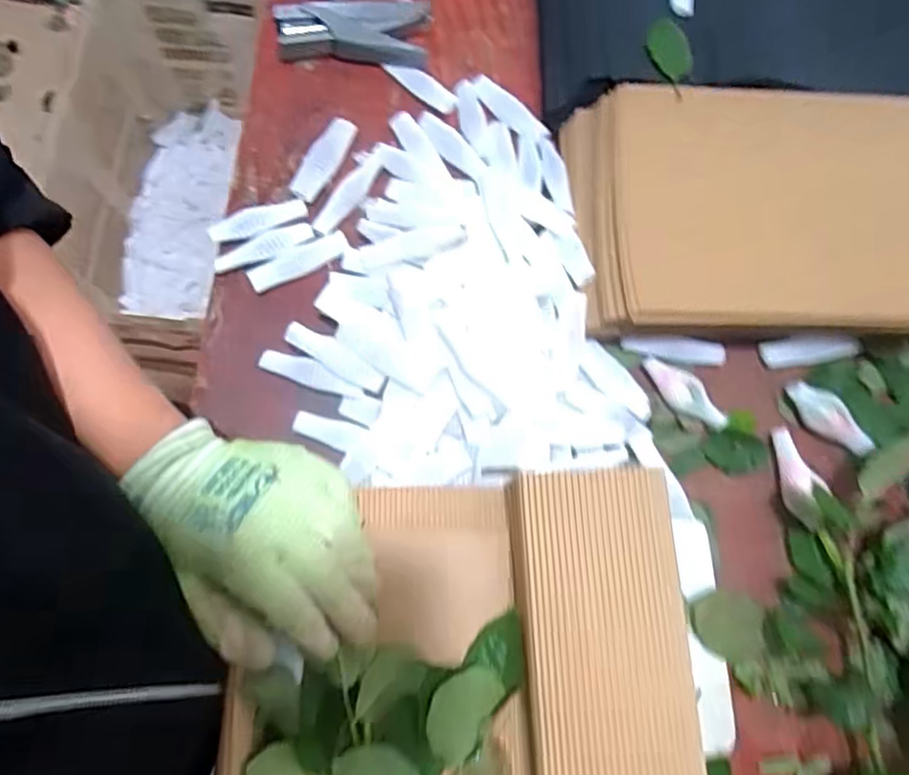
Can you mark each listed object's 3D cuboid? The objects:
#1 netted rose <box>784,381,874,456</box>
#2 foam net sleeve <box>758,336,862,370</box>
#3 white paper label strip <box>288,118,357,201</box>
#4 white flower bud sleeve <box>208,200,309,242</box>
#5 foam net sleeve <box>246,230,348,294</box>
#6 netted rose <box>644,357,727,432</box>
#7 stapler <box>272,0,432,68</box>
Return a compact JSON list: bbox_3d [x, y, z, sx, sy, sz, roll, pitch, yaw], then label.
[{"bbox_3d":[0.321,0.027,0.552,0.026,0.022,0.080,-34,77,-9],"label":"netted rose"},{"bbox_3d":[0.319,-0.032,0.574,0.097,0.014,0.026,-6,75,-1],"label":"foam net sleeve"},{"bbox_3d":[-0.124,-0.215,0.604,0.032,0.010,0.087,31,77,8],"label":"white paper label strip"},{"bbox_3d":[-0.175,-0.146,0.576,0.086,0.023,0.025,-16,75,-4],"label":"white flower bud sleeve"},{"bbox_3d":[-0.137,-0.110,0.569,0.089,0.012,0.024,-27,77,-7],"label":"foam net sleeve"},{"bbox_3d":[0.196,0.006,0.549,0.025,0.020,0.083,-42,79,-10],"label":"netted rose"},{"bbox_3d":[-0.098,-0.344,0.623,0.141,0.031,0.060,1,76,-3],"label":"stapler"}]

